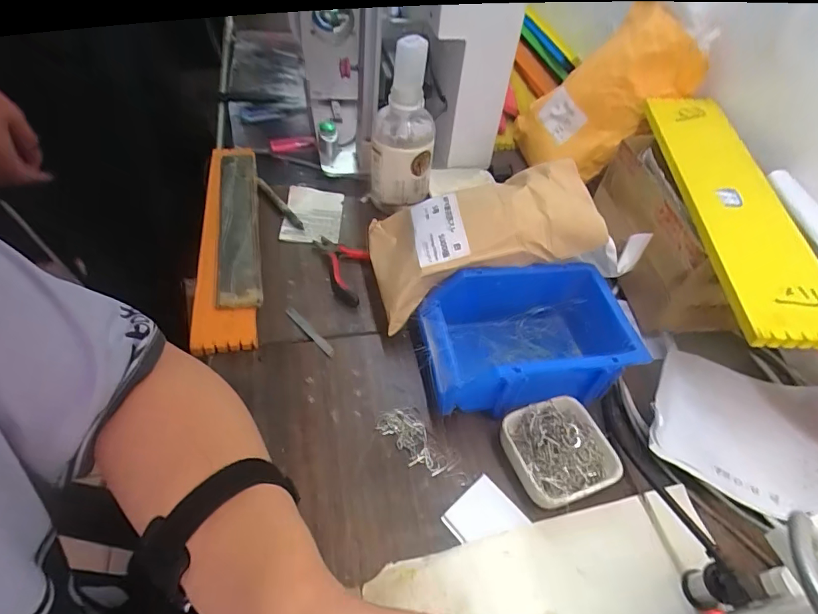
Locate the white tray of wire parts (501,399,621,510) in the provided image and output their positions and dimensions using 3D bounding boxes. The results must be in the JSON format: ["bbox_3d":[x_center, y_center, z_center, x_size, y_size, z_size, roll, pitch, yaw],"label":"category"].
[{"bbox_3d":[0.126,0.124,0.406,0.089,0.028,0.081,-12,51,-16],"label":"white tray of wire parts"}]

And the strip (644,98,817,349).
[{"bbox_3d":[0.307,-0.110,0.459,0.082,0.013,0.348,1,53,4],"label":"strip"}]

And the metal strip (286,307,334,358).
[{"bbox_3d":[-0.103,0.024,0.490,0.009,0.005,0.082,-30,58,-28],"label":"metal strip"}]

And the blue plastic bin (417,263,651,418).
[{"bbox_3d":[0.118,0.034,0.460,0.200,0.084,0.123,-3,49,-9],"label":"blue plastic bin"}]

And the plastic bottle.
[{"bbox_3d":[-0.006,-0.216,0.590,0.075,0.179,0.100,6,48,-1],"label":"plastic bottle"}]

